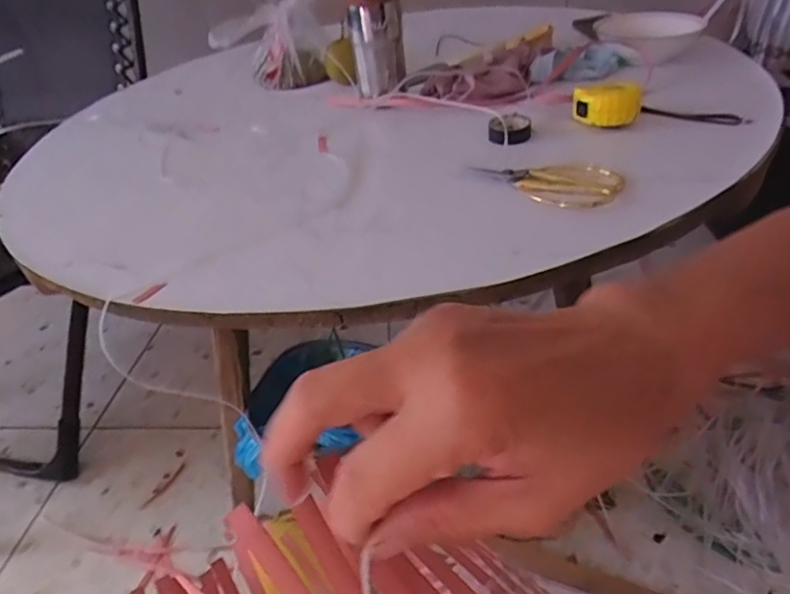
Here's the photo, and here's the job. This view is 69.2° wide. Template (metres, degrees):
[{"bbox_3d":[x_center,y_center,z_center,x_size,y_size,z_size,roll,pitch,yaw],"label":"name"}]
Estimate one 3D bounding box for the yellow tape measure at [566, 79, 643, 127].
[{"bbox_3d":[0.248,-0.228,0.674,0.076,0.039,0.058,4,39,16],"label":"yellow tape measure"}]

